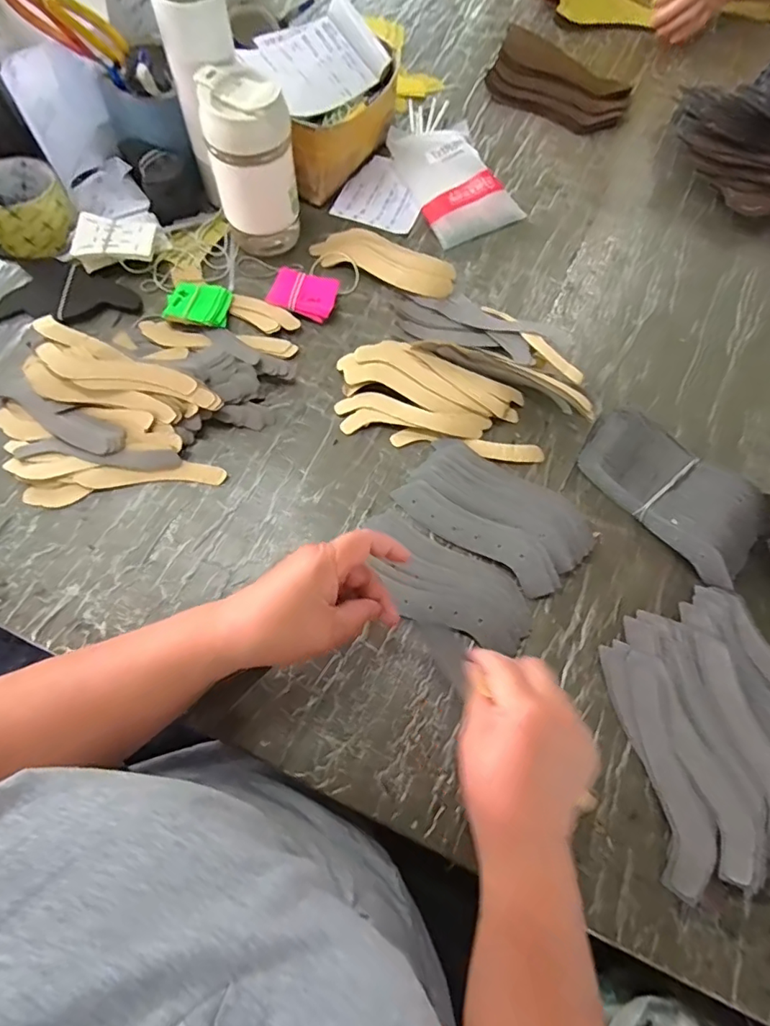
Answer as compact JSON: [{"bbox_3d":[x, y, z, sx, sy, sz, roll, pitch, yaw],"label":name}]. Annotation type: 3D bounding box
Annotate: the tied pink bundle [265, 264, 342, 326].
[{"bbox_3d":[-0.089,-0.240,0.567,0.069,0.017,0.050,20,68,5],"label":"tied pink bundle"}]

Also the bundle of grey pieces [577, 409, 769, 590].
[{"bbox_3d":[0.263,-0.021,0.480,0.172,0.042,0.095,41,72,13],"label":"bundle of grey pieces"}]

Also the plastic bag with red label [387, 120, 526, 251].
[{"bbox_3d":[0.085,-0.415,0.632,0.109,0.045,0.161,-23,71,-12],"label":"plastic bag with red label"}]

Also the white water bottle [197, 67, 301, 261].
[{"bbox_3d":[-0.135,-0.358,0.542,0.082,0.149,0.072,-8,69,-6],"label":"white water bottle"}]

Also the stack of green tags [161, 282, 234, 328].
[{"bbox_3d":[-0.201,-0.226,0.558,0.065,0.015,0.060,6,68,-1],"label":"stack of green tags"}]

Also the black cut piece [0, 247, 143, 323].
[{"bbox_3d":[-0.353,-0.238,0.563,0.177,0.017,0.086,12,65,4],"label":"black cut piece"}]

